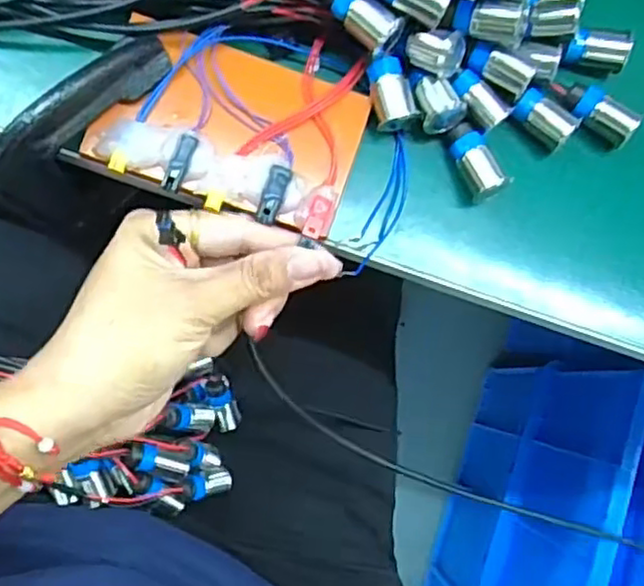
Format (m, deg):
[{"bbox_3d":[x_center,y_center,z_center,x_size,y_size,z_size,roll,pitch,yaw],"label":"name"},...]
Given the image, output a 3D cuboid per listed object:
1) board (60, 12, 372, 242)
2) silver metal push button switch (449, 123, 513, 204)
[{"bbox_3d":[-0.042,-0.075,0.312,0.116,0.011,0.073,16,84,-4],"label":"board"},{"bbox_3d":[0.071,-0.061,0.327,0.019,0.021,0.035,-31,89,-7],"label":"silver metal push button switch"}]

